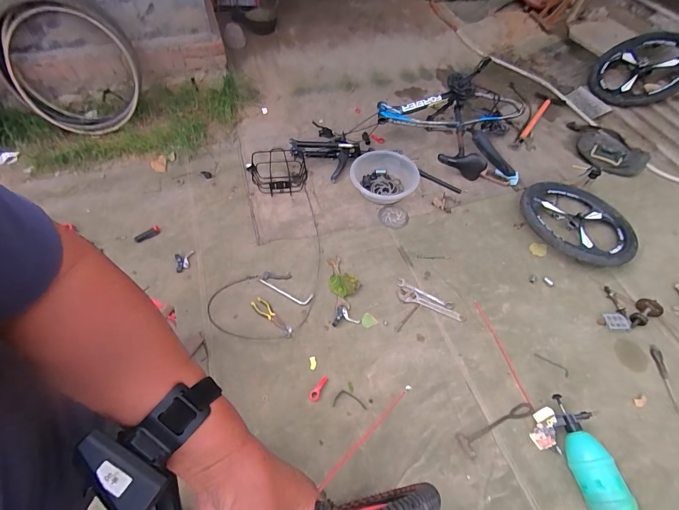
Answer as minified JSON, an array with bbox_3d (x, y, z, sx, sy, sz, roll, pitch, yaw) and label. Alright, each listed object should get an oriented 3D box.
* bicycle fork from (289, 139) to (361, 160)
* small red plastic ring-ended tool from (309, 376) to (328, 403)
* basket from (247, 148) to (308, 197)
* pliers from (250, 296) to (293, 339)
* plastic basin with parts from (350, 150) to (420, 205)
[{"bbox_3d":[-0.078,-0.585,1.825,0.383,0.107,0.090,-1,57,-1],"label":"bicycle fork"},{"bbox_3d":[-0.072,0.485,1.186,0.041,0.009,0.093,33,61,18],"label":"small red plastic ring-ended tool"},{"bbox_3d":[-0.331,-0.456,1.757,0.310,0.126,0.263,-13,58,-11],"label":"basket"},{"bbox_3d":[-0.274,0.252,1.324,0.221,0.021,0.058,40,64,21],"label":"pliers"},{"bbox_3d":[0.230,-0.413,1.724,0.323,0.095,0.354,1,57,-2],"label":"plastic basin with parts"}]

